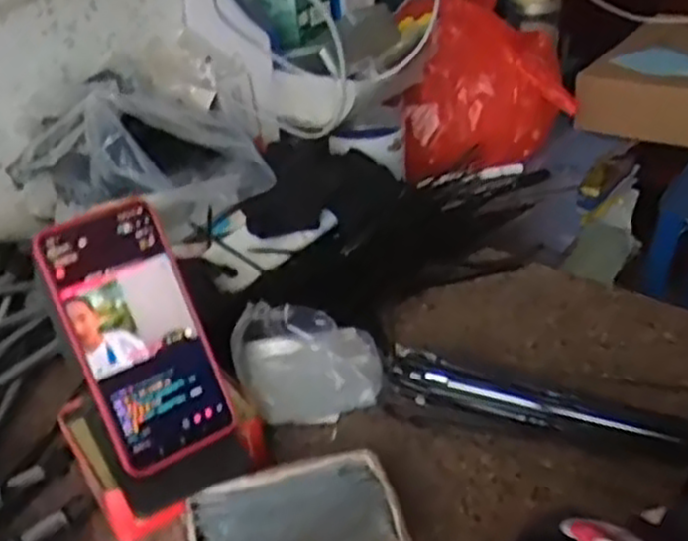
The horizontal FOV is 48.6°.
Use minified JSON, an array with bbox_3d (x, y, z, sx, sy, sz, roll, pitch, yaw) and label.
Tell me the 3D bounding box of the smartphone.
[{"bbox_3d":[-0.127,0.039,0.480,0.082,0.160,0.006,-24,6,-27],"label":"smartphone"}]

